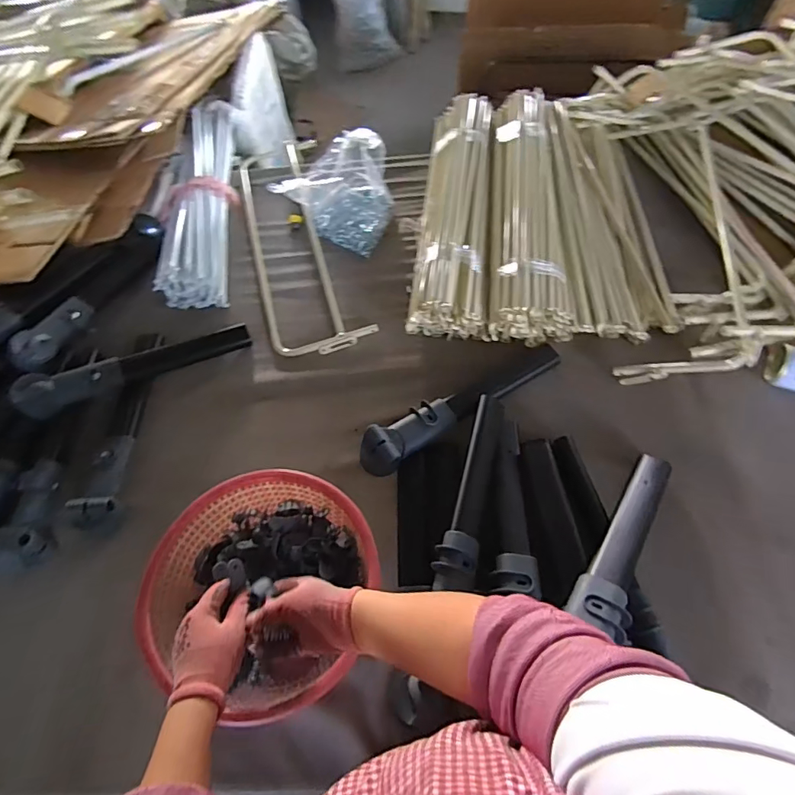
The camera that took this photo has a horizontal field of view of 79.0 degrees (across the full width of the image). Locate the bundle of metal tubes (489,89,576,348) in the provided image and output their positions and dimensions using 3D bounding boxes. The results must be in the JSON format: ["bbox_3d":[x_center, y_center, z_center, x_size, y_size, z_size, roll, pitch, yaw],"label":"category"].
[{"bbox_3d":[0.271,-0.404,1.010,0.153,0.086,0.655,3,60,6],"label":"bundle of metal tubes"}]

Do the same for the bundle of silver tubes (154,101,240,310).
[{"bbox_3d":[-0.459,-0.482,1.131,0.142,0.080,0.665,-7,59,0],"label":"bundle of silver tubes"}]

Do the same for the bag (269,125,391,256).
[{"bbox_3d":[-0.128,-0.472,1.069,0.283,0.126,0.207,31,66,20],"label":"bag"}]

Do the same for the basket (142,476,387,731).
[{"bbox_3d":[-0.176,0.251,0.660,0.284,0.105,0.282,-2,59,3],"label":"basket"}]

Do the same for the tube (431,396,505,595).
[{"bbox_3d":[0.111,0.124,0.706,0.055,0.056,0.322,12,61,11],"label":"tube"}]

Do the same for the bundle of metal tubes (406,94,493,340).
[{"bbox_3d":[0.122,-0.407,1.026,0.145,0.090,0.651,3,60,6],"label":"bundle of metal tubes"}]

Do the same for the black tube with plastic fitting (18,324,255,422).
[{"bbox_3d":[-0.459,-0.061,0.869,0.383,0.046,0.062,-23,59,-28],"label":"black tube with plastic fitting"}]

